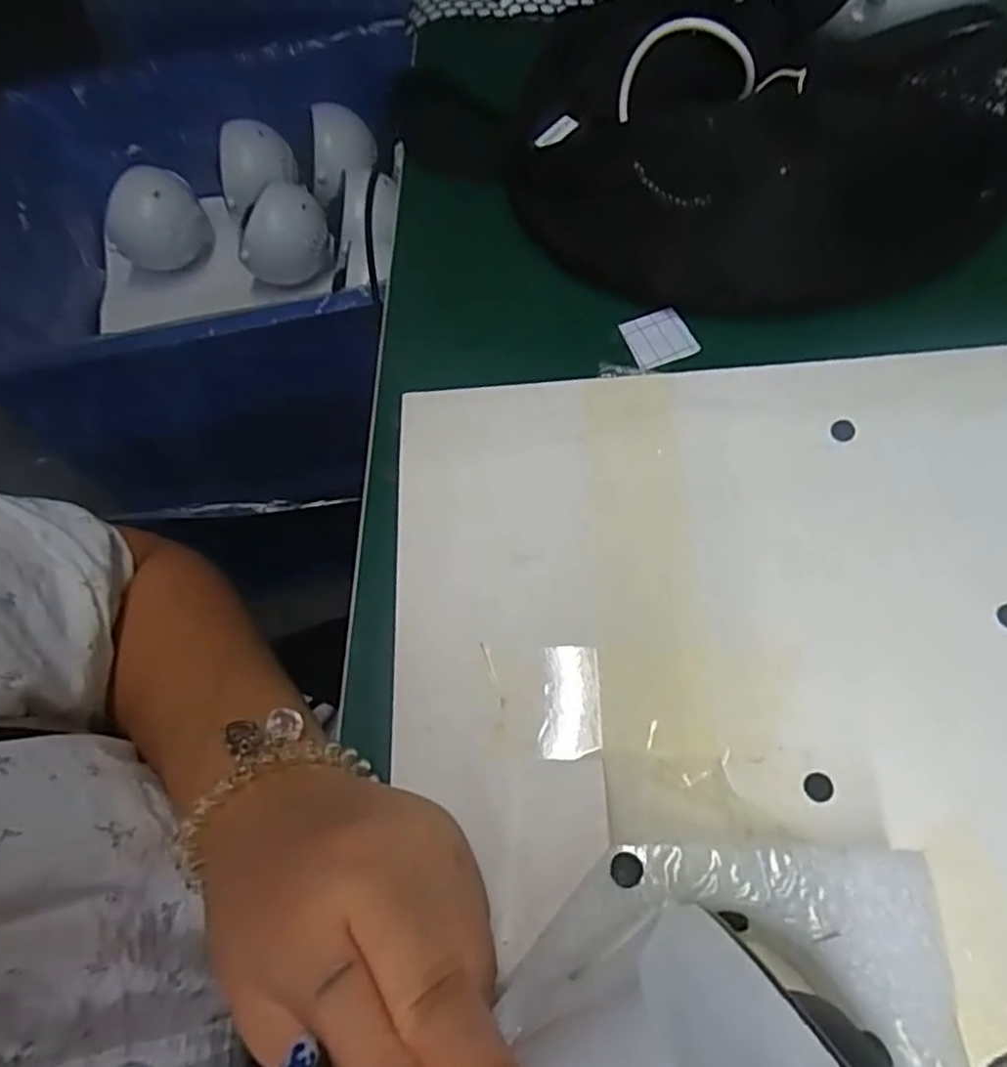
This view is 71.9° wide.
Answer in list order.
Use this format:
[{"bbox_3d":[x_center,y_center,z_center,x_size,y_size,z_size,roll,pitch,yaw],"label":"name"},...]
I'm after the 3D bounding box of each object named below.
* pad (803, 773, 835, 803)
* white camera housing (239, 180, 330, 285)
[{"bbox_3d":[0.117,0.094,0.258,0.011,0.004,0.010,-1,66,3],"label":"pad"},{"bbox_3d":[-0.250,-0.341,0.794,0.099,0.084,0.063,-11,66,-2],"label":"white camera housing"}]

